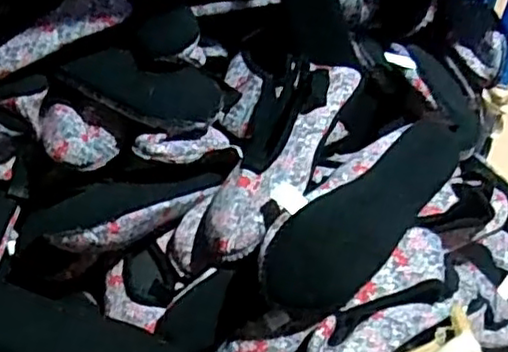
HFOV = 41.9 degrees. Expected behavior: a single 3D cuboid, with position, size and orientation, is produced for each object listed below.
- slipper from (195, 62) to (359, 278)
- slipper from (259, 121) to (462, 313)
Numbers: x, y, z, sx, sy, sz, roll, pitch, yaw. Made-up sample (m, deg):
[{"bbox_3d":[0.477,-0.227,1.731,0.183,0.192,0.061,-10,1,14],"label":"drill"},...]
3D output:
[{"bbox_3d":[0.022,-0.020,0.687,0.096,0.066,0.262,23,67,15],"label":"slipper"},{"bbox_3d":[0.104,0.036,0.645,0.254,0.055,0.099,-39,100,-21],"label":"slipper"}]

